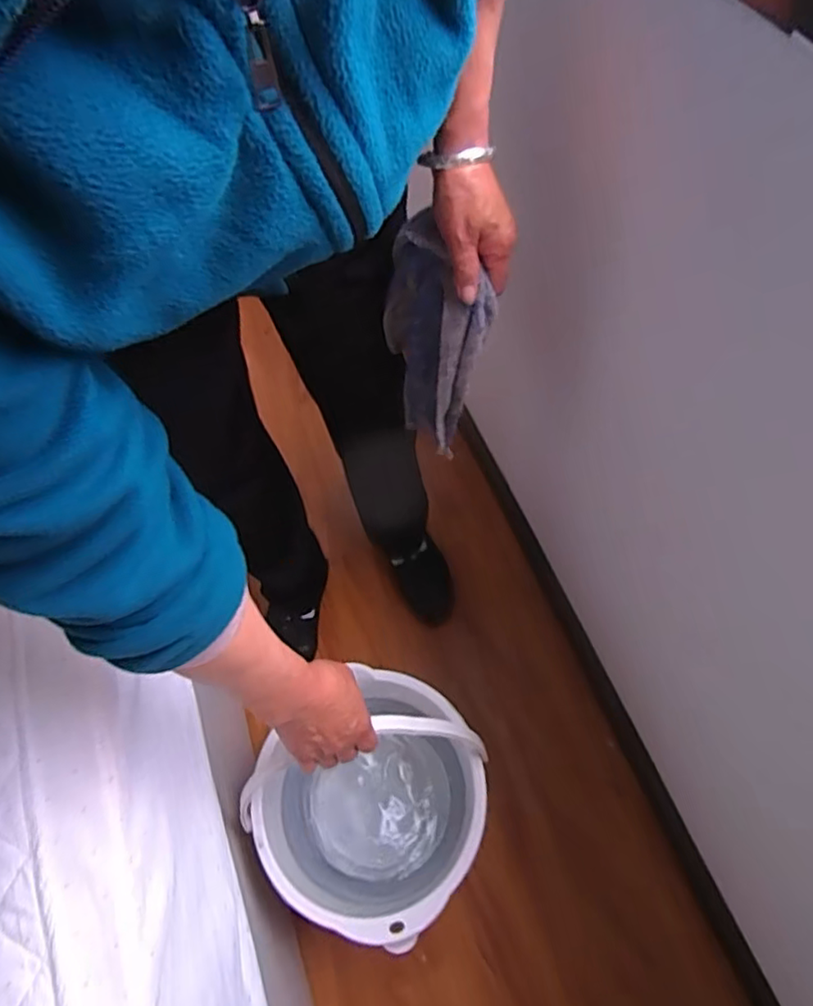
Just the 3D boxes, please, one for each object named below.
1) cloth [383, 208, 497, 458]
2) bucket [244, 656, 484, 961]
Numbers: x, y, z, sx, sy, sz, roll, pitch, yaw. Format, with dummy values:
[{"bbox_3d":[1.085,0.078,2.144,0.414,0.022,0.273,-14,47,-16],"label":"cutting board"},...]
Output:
[{"bbox_3d":[0.030,-0.160,0.602,0.059,0.247,0.111,-23,62,-11],"label":"cloth"},{"bbox_3d":[-0.038,0.379,0.766,0.248,0.211,0.254,-1,60,1],"label":"bucket"}]

